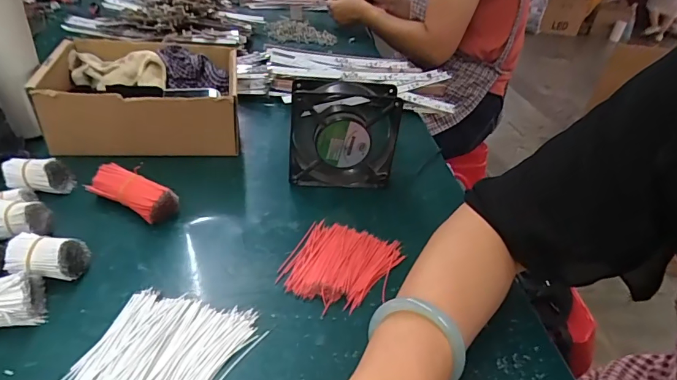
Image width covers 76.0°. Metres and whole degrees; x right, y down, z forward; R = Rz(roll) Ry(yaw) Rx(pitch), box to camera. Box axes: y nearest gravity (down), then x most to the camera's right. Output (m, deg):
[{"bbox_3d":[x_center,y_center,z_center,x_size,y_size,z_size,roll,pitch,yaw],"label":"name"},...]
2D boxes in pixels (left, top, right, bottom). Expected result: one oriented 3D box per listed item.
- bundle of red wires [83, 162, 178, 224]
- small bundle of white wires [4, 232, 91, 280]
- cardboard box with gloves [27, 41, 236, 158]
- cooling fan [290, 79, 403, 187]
[{"bbox_3d":[-0.208,0.003,0.444,0.091,0.031,0.036,19,35,17],"label":"bundle of red wires"},{"bbox_3d":[-0.240,0.058,0.357,0.054,0.033,0.029,1,34,-10],"label":"small bundle of white wires"},{"bbox_3d":[-0.243,-0.118,0.556,0.219,0.089,0.174,-2,34,-14],"label":"cardboard box with gloves"},{"bbox_3d":[0.005,-0.061,0.500,0.117,0.123,0.043,5,33,-4],"label":"cooling fan"}]

